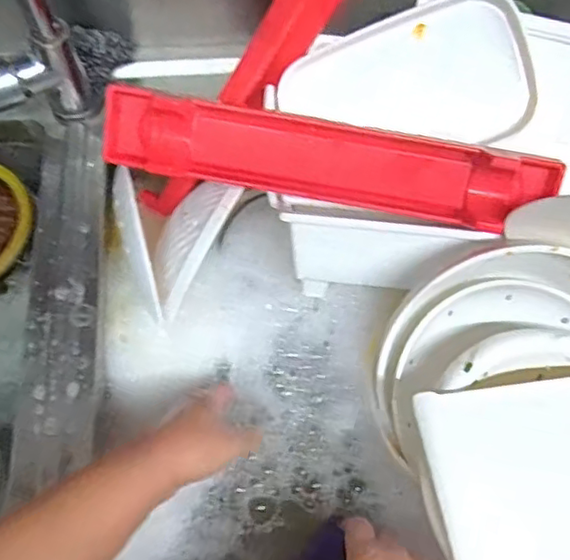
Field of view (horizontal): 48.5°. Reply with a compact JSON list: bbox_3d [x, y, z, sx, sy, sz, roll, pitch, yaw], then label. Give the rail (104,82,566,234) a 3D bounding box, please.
[{"bbox_3d":[0.035,-0.104,0.558,0.393,0.076,0.038,9,20,3],"label":"rail"}]

